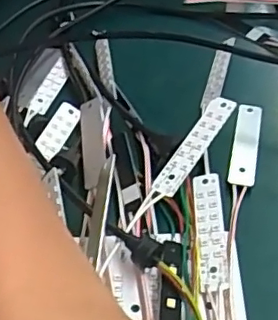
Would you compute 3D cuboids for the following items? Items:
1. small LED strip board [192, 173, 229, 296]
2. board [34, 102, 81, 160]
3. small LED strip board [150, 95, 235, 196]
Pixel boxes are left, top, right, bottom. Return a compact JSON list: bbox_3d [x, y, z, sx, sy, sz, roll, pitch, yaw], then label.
[{"bbox_3d":[0.031,0.030,0.254,0.012,0.004,0.059,-3,47,3],"label":"small LED strip board"},{"bbox_3d":[-0.041,-0.015,0.299,0.004,0.013,0.036,-25,28,47],"label":"board"},{"bbox_3d":[0.026,-0.007,0.275,0.012,0.004,0.058,26,67,26],"label":"small LED strip board"}]

